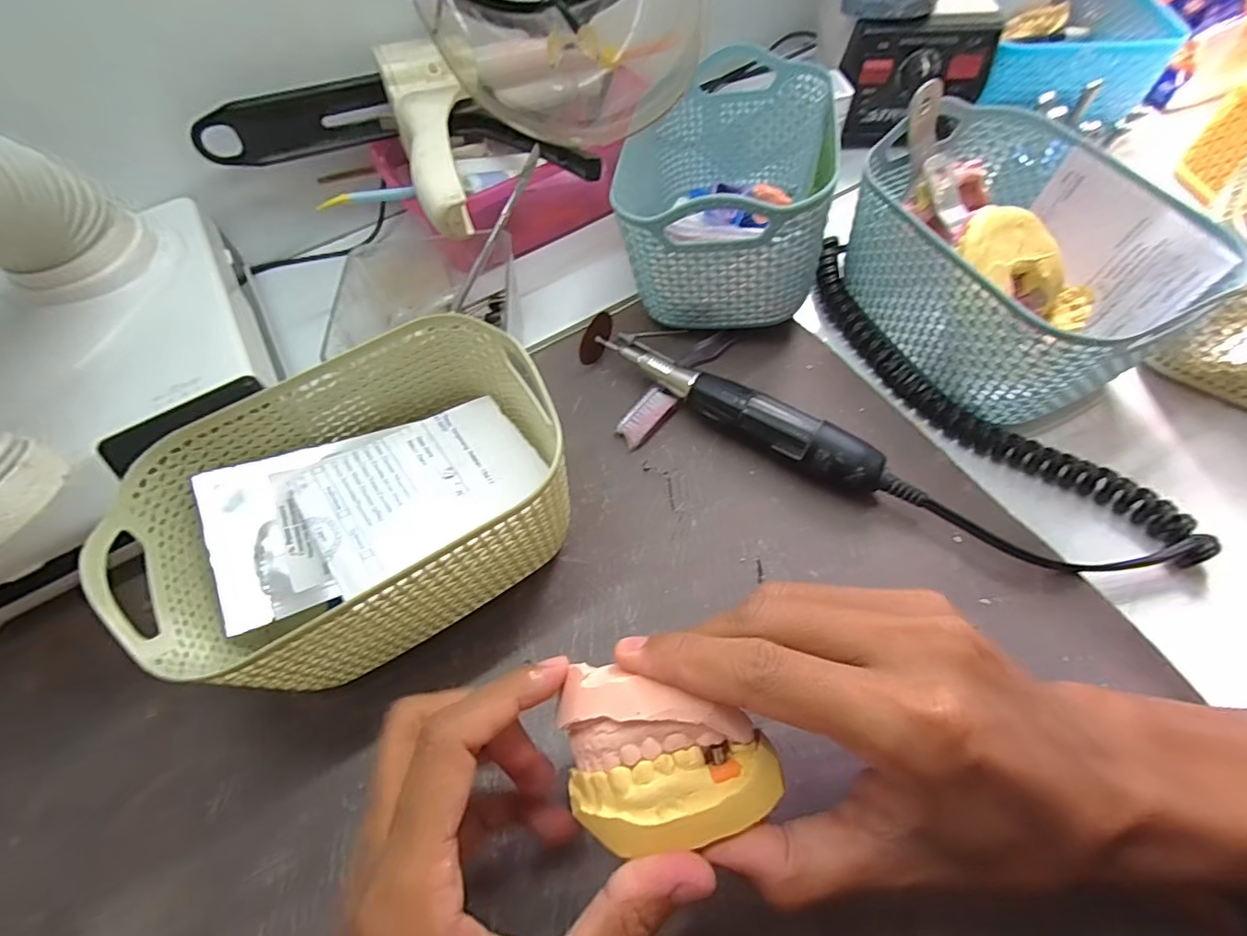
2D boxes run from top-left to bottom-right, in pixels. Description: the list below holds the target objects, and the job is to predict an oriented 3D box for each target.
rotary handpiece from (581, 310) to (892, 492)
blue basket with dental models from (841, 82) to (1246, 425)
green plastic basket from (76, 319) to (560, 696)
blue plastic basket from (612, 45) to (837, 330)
[{"bbox_3d":[0.056,-0.040,0.305,0.179,0.027,0.036,31,67,19],"label":"rotary handpiece"},{"bbox_3d":[0.208,-0.114,0.305,0.116,0.082,0.166,-21,61,-8],"label":"blue basket with dental models"},{"bbox_3d":[-0.112,0.018,0.253,0.169,0.080,0.126,-29,63,-12],"label":"green plastic basket"},{"bbox_3d":[0.063,-0.177,0.340,0.109,0.094,0.174,6,61,7],"label":"blue plastic basket"}]

